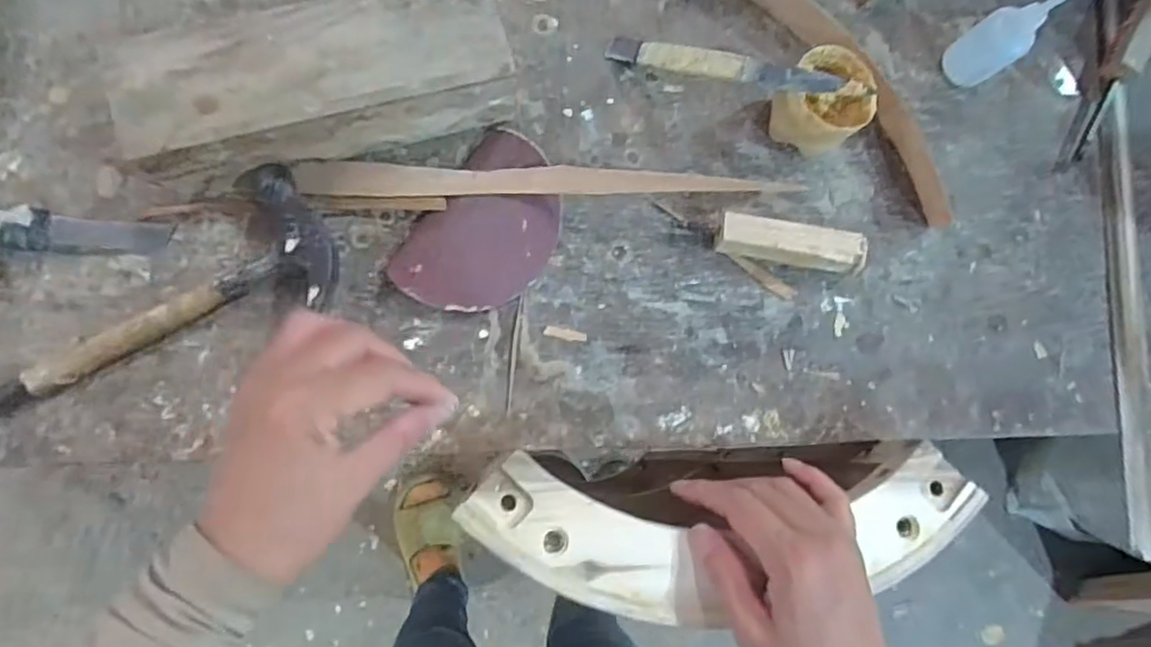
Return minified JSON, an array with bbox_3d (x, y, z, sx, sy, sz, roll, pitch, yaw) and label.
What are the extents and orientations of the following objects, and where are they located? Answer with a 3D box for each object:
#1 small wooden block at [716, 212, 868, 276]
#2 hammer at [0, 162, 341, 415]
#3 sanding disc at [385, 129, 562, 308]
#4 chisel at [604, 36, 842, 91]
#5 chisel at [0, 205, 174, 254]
[{"bbox_3d":[0.139,-0.051,0.417,0.094,0.027,0.027,11,83,-6],"label":"small wooden block"},{"bbox_3d":[-0.257,-0.013,0.366,0.233,0.023,0.088,-23,88,-9],"label":"hammer"},{"bbox_3d":[-0.053,-0.058,0.398,0.078,0.015,0.117,36,81,-3],"label":"sanding disc"},{"bbox_3d":[0.089,-0.162,0.403,0.149,0.011,0.019,19,82,21],"label":"chisel"},{"bbox_3d":[-0.298,-0.054,0.369,0.112,0.018,0.025,-2,85,-8],"label":"chisel"}]

